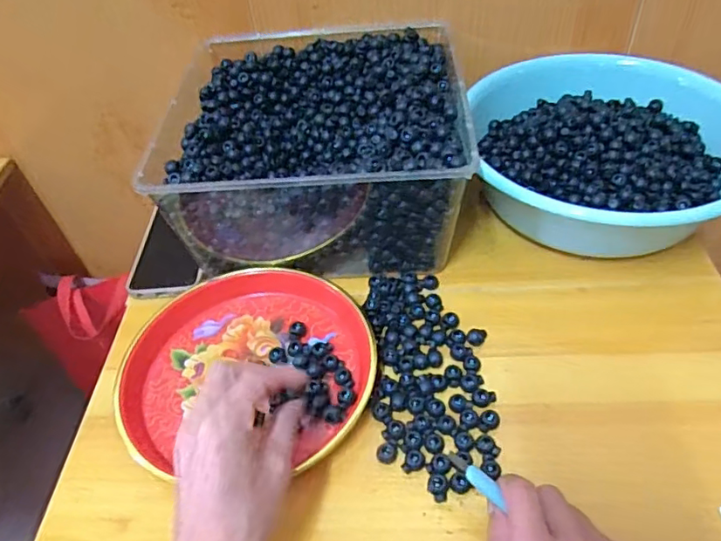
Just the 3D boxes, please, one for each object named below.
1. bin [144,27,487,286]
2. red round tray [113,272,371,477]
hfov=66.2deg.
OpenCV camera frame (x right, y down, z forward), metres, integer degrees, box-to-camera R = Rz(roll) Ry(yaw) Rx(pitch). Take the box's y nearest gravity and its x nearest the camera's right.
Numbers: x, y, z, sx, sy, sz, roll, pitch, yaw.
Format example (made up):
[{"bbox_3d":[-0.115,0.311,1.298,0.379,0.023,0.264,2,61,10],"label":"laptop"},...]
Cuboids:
[{"bbox_3d":[-0.039,-0.128,0.605,0.271,0.151,0.273,-2,47,5],"label":"bin"},{"bbox_3d":[-0.098,0.075,0.492,0.214,0.032,0.201,-3,47,4],"label":"red round tray"}]

